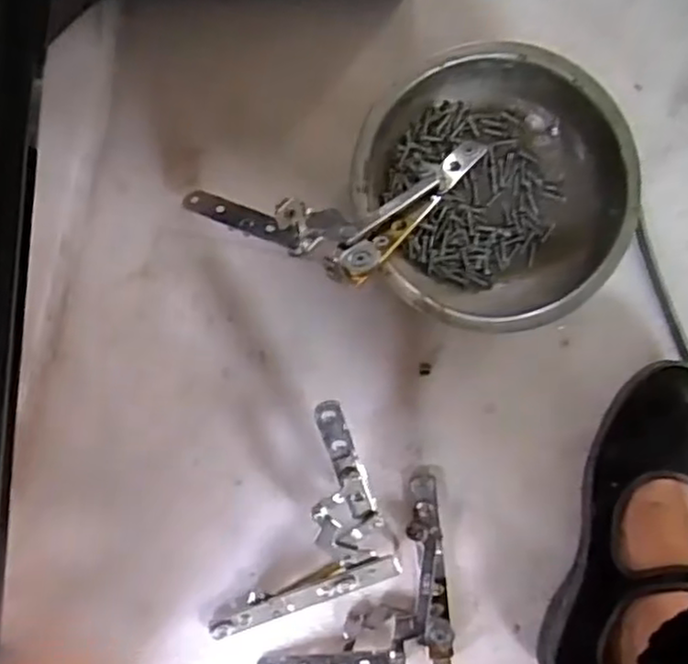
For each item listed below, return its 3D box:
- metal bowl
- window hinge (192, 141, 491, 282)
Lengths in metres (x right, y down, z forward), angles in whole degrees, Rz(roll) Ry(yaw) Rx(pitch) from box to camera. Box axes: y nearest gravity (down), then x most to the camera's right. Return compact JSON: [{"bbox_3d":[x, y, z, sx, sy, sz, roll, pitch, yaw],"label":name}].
[{"bbox_3d":[0.098,-0.096,0.489,0.169,0.071,0.174,0,95,-5],"label":"metal bowl"},{"bbox_3d":[0.001,-0.071,0.471,0.194,0.090,0.072,-10,96,-4],"label":"window hinge"}]

